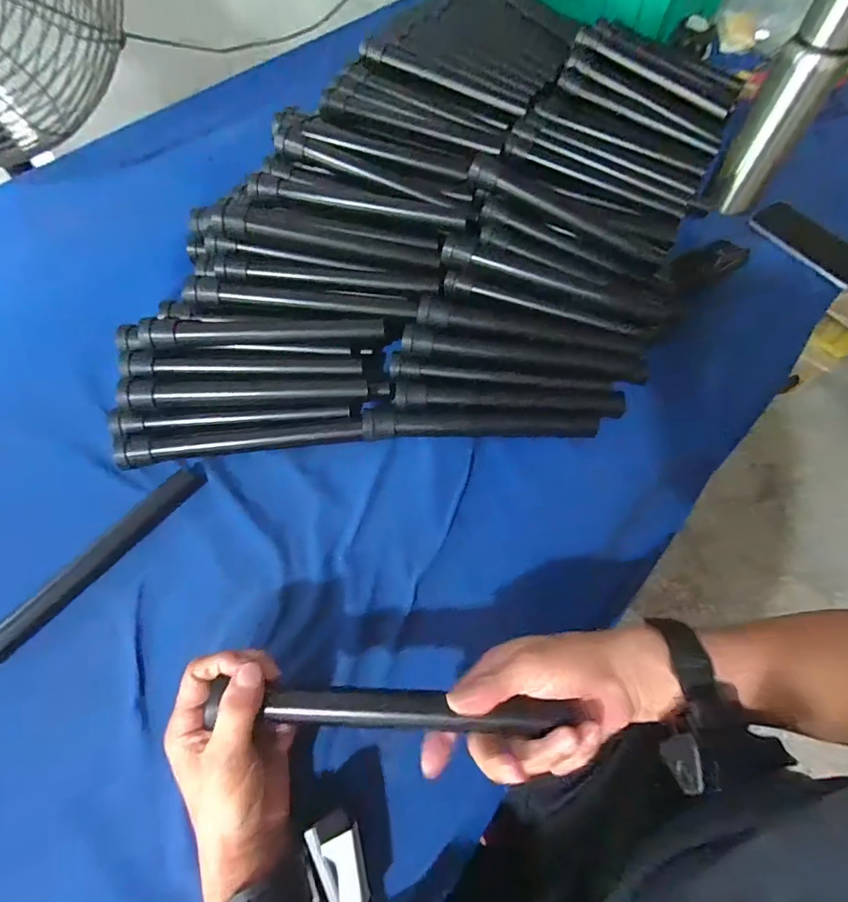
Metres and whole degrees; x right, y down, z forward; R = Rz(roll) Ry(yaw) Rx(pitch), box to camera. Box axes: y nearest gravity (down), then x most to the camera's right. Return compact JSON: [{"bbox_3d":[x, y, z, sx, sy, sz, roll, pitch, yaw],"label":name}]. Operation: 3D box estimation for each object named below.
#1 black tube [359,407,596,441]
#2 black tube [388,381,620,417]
[{"bbox_3d":[0.064,-0.031,0.493,0.253,0.025,0.029,-3,62,-2],"label":"black tube"},{"bbox_3d":[0.095,-0.057,0.501,0.245,0.026,0.027,0,62,-1],"label":"black tube"}]

